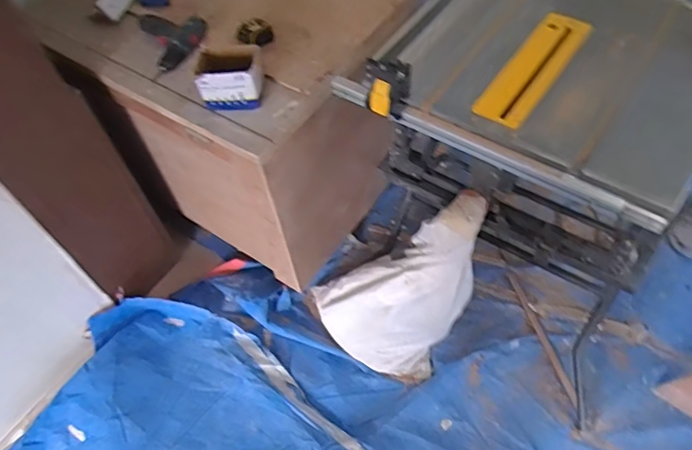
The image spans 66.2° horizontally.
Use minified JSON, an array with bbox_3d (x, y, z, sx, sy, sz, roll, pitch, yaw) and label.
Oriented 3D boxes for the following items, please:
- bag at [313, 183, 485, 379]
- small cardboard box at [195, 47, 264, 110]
[{"bbox_3d":[0.173,0.161,1.402,0.282,0.727,0.334,3,52,-24],"label":"bag"},{"bbox_3d":[-0.257,-0.323,1.183,0.141,0.099,0.096,2,56,6],"label":"small cardboard box"}]

